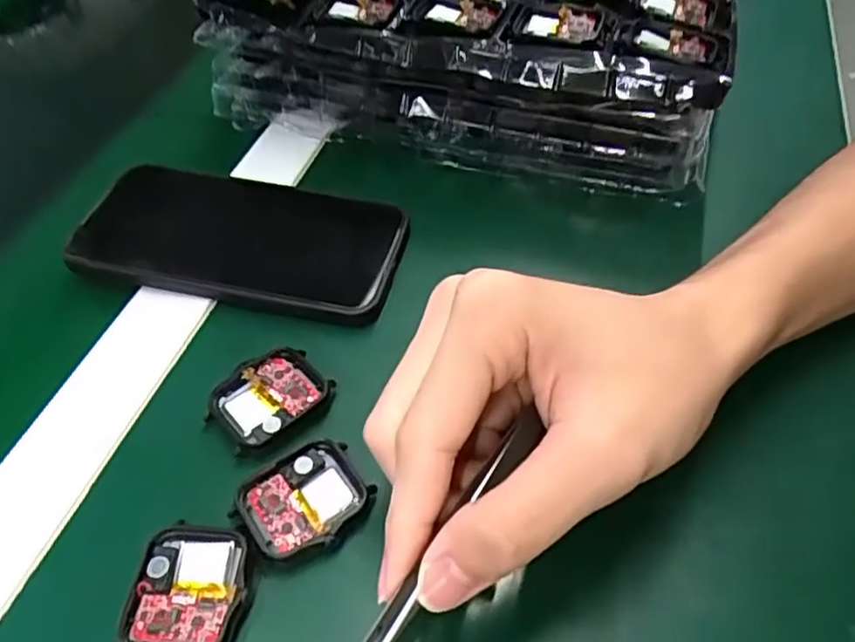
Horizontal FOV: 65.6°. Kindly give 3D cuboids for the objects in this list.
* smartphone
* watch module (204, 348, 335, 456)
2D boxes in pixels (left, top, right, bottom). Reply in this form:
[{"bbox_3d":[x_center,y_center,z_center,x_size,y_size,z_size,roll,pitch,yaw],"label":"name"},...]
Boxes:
[{"bbox_3d":[-0.094,-0.045,0.334,0.157,0.009,0.080,9,51,10],"label":"smartphone"},{"bbox_3d":[-0.066,0.031,0.276,0.046,0.006,0.036,-35,56,-24],"label":"watch module"}]

